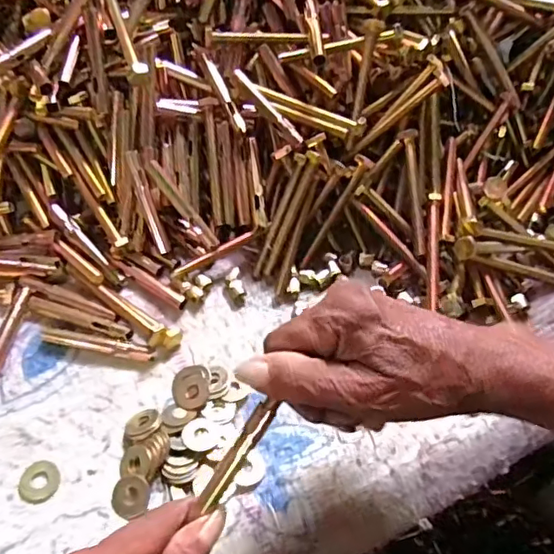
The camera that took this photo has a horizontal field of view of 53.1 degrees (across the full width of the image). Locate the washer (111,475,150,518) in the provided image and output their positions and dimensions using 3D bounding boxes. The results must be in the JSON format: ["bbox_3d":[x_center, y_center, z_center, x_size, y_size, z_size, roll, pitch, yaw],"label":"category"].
[{"bbox_3d":[-0.093,0.139,0.351,0.025,0.004,0.023,-1,68,3],"label":"washer"}]

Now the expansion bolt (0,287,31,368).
[{"bbox_3d":[-0.201,0.045,0.408,0.010,0.012,0.083,8,53,3],"label":"expansion bolt"}]

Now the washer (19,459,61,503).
[{"bbox_3d":[-0.152,0.130,0.354,0.025,0.004,0.026,1,53,-2],"label":"washer"}]

